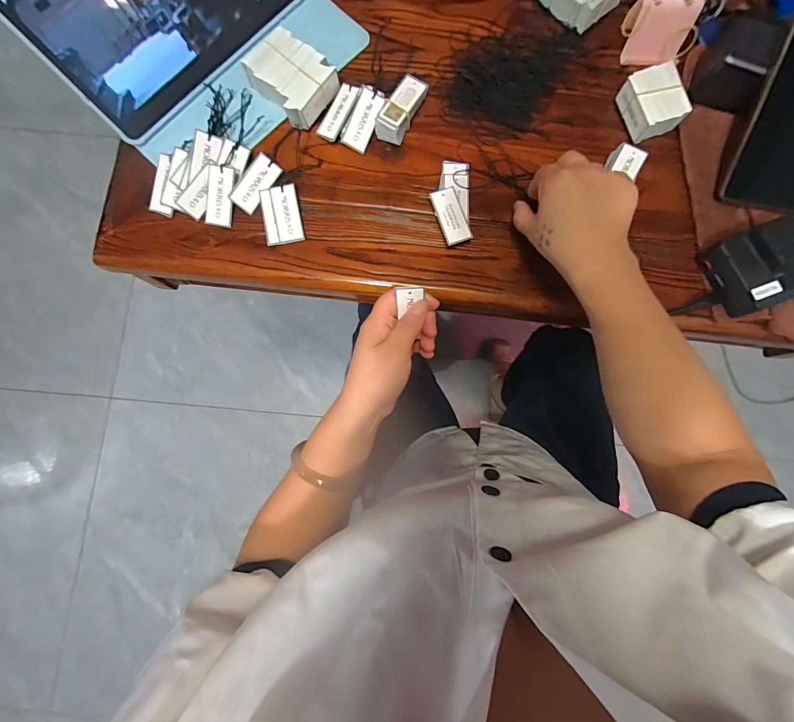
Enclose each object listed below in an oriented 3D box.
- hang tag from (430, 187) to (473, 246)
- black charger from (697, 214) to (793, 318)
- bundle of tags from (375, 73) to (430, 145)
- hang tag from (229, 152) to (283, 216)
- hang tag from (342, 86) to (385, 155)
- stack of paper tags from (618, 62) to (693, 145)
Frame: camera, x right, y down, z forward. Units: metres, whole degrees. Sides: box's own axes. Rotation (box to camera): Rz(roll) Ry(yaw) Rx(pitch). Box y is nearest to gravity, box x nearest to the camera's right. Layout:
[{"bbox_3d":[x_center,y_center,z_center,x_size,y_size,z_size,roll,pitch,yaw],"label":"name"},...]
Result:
[{"bbox_3d":[0.054,-0.145,0.375,0.026,0.004,0.057,-19,84,-5],"label":"hang tag"},{"bbox_3d":[0.338,-0.087,0.347,0.074,0.048,0.071,-20,83,-3],"label":"black charger"},{"bbox_3d":[0.006,-0.261,0.394,0.030,0.022,0.065,34,83,4],"label":"bundle of tags"},{"bbox_3d":[-0.144,-0.181,0.385,0.027,0.004,0.057,36,89,-10],"label":"hang tag"},{"bbox_3d":[-0.034,-0.250,0.391,0.025,0.004,0.060,23,99,-10],"label":"hang tag"},{"bbox_3d":[0.263,-0.267,0.387,0.053,0.024,0.060,-20,83,-3],"label":"stack of paper tags"}]

